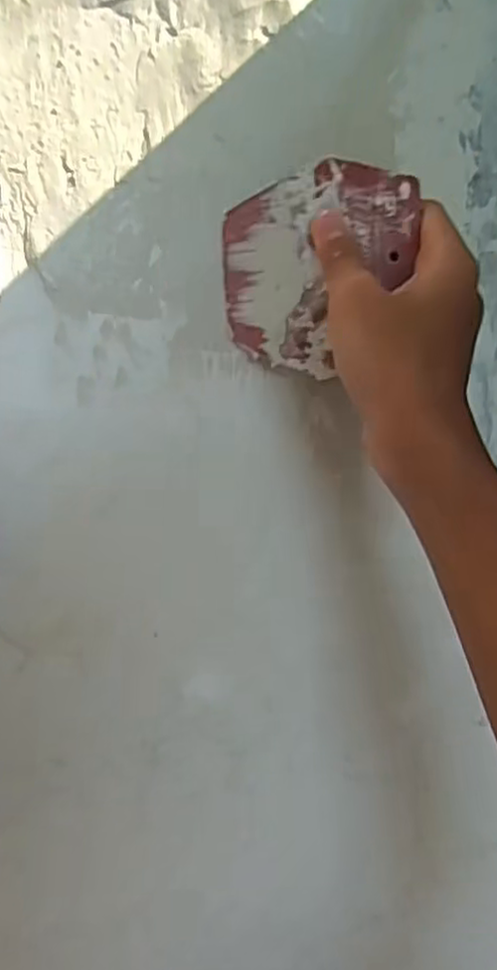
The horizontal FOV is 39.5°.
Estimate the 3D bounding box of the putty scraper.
[{"bbox_3d":[0.032,-0.104,0.335,0.087,0.096,0.004,9,9,12],"label":"putty scraper"}]

